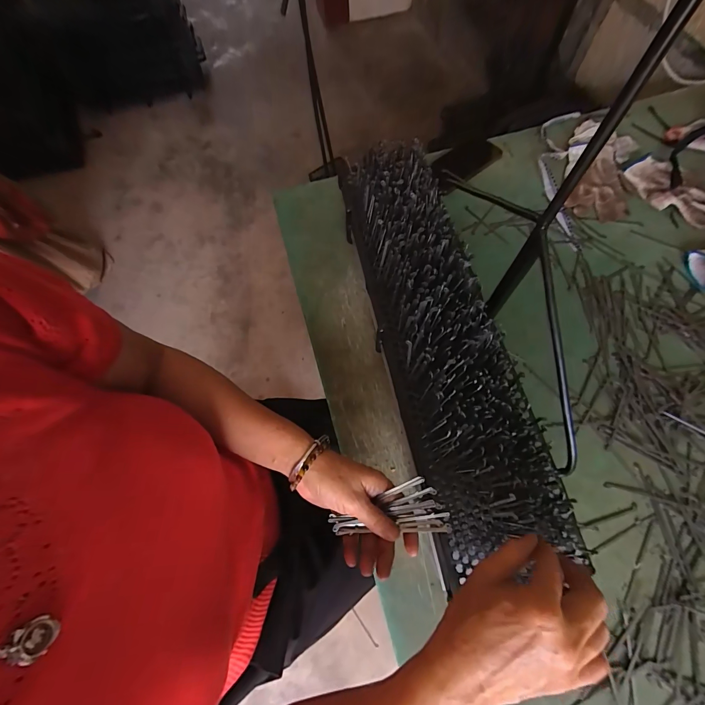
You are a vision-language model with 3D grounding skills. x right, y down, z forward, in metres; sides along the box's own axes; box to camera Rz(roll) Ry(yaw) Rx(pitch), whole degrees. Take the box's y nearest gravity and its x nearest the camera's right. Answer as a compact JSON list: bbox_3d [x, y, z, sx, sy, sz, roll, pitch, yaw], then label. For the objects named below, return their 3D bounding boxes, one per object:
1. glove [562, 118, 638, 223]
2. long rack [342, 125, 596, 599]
[{"bbox_3d":[0.473,-0.353,0.620,0.117,0.019,0.239,20,70,10],"label":"glove"},{"bbox_3d":[0.099,-0.030,0.435,0.127,0.118,0.558,-13,68,-2],"label":"long rack"}]

